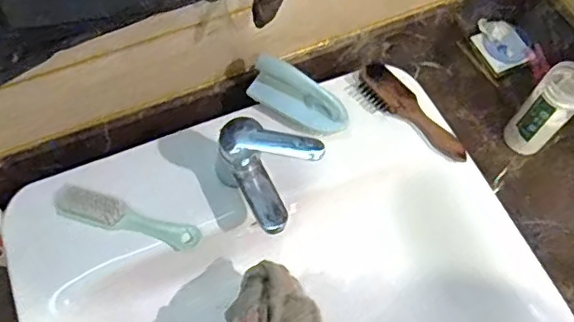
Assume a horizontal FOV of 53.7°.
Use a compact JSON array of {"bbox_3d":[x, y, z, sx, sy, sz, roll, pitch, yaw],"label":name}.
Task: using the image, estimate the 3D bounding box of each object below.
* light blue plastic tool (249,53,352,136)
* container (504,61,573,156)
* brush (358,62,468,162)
[{"bbox_3d":[0.014,-0.076,0.681,0.123,0.057,0.035,27,66,10],"label":"light blue plastic tool"},{"bbox_3d":[0.357,-0.069,0.784,0.059,0.143,0.063,40,69,16],"label":"container"},{"bbox_3d":[0.158,-0.059,0.715,0.046,0.029,0.164,-37,71,-18],"label":"brush"}]

